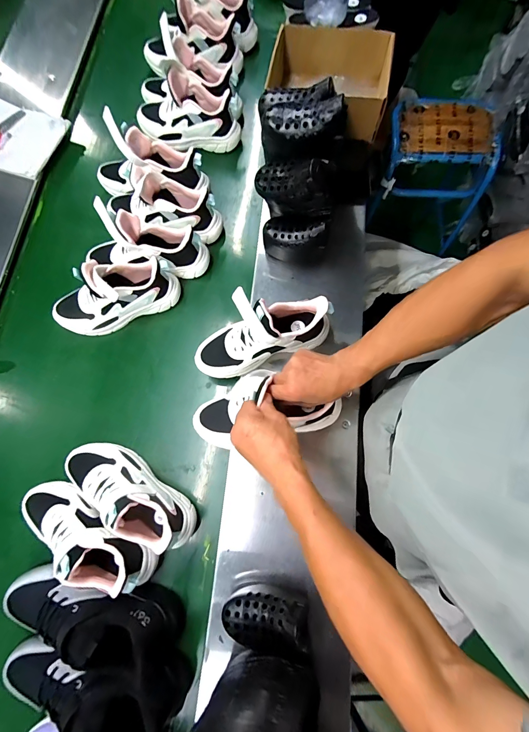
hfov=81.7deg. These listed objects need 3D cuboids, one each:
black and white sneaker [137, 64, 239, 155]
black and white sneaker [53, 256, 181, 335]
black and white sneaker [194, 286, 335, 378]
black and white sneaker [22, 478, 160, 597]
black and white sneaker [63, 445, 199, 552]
[{"bbox_3d":[-0.188,-0.608,0.733,0.240,0.121,0.093,12,76,5],"label":"black and white sneaker"},{"bbox_3d":[-0.309,-0.144,0.623,0.257,0.147,0.088,-21,75,-4],"label":"black and white sneaker"},{"bbox_3d":[-0.006,-0.064,0.537,0.250,0.140,0.087,-19,75,-3],"label":"black and white sneaker"},{"bbox_3d":[-0.308,0.278,0.505,0.259,0.091,0.083,27,77,9],"label":"black and white sneaker"},{"bbox_3d":[-0.239,0.214,0.524,0.260,0.108,0.092,27,78,9],"label":"black and white sneaker"}]

